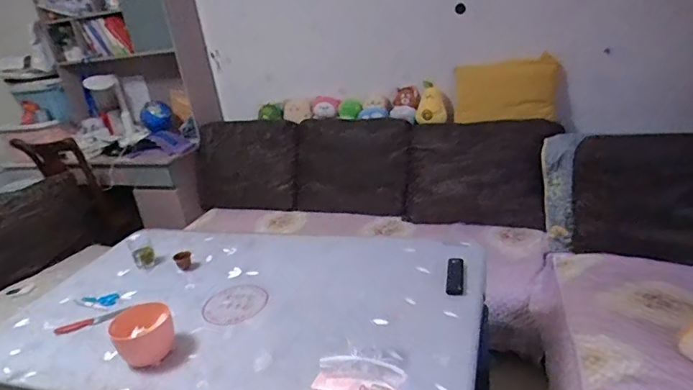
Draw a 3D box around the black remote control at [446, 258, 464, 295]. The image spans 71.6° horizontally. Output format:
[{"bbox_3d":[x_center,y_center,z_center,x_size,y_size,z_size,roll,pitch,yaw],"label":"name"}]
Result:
[{"bbox_3d":[0.298,0.218,1.311,0.045,0.017,0.164,3,26,14],"label":"black remote control"}]

